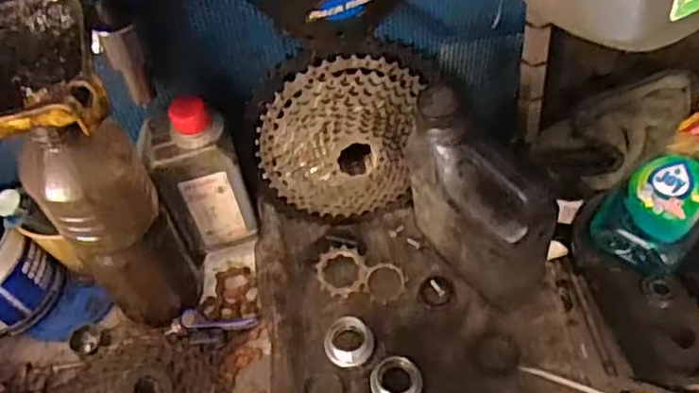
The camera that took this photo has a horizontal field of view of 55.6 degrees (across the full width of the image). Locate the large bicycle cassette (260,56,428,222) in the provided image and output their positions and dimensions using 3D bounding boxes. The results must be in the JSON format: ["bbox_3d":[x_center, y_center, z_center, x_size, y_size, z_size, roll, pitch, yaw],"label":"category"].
[{"bbox_3d":[-0.005,-0.044,0.596,0.148,0.159,0.043,-10,36,-3],"label":"large bicycle cassette"}]

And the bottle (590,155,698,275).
[{"bbox_3d":[0.281,-0.006,0.558,0.170,0.047,0.076,-35,60,-18],"label":"bottle"}]

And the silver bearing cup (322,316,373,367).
[{"bbox_3d":[-0.001,0.126,0.582,0.042,0.018,0.040,-2,56,3],"label":"silver bearing cup"}]

